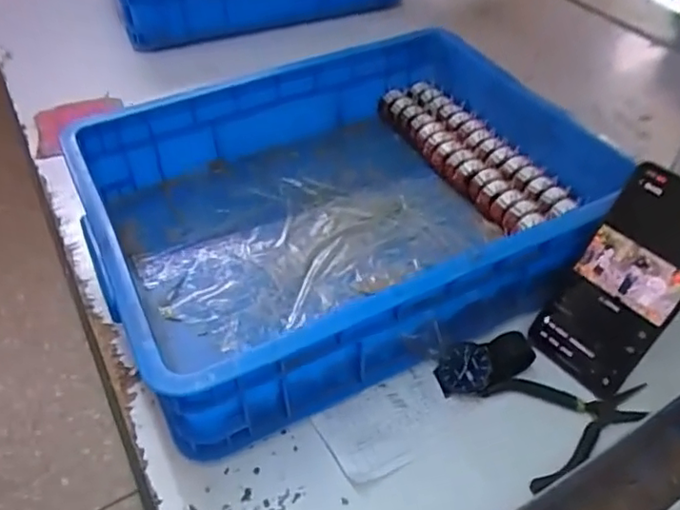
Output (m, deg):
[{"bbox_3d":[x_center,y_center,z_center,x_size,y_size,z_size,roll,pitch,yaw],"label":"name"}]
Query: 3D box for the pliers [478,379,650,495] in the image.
[{"bbox_3d":[0.171,0.116,0.428,0.115,0.007,0.079,-14,48,-11],"label":"pliers"}]

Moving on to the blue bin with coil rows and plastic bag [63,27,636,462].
[{"bbox_3d":[0.005,-0.049,0.538,0.426,0.104,0.327,-21,49,-17],"label":"blue bin with coil rows and plastic bag"}]

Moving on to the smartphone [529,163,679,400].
[{"bbox_3d":[0.206,0.020,0.428,0.012,0.159,0.072,1,33,-46],"label":"smartphone"}]

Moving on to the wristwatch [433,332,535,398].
[{"bbox_3d":[0.109,0.081,0.453,0.074,0.027,0.039,-20,44,6],"label":"wristwatch"}]

